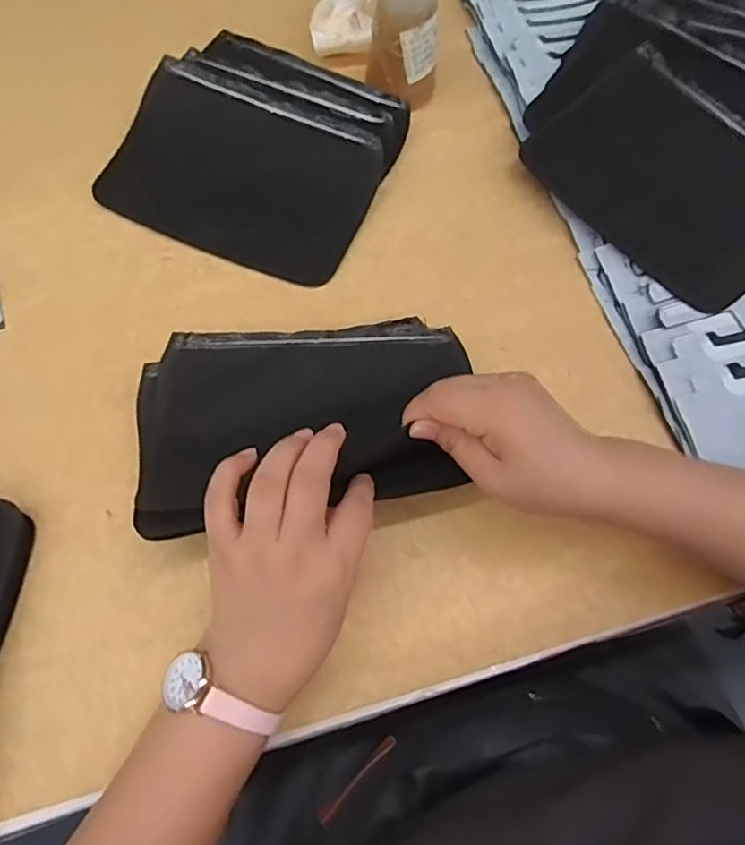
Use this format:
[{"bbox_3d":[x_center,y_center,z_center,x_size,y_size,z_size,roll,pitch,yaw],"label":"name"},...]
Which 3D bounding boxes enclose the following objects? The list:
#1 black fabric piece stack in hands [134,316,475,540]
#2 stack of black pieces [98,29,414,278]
[{"bbox_3d":[-0.043,-0.009,0.394,0.227,0.032,0.142,-7,67,-6],"label":"black fabric piece stack in hands"},{"bbox_3d":[-0.096,-0.251,0.521,0.220,0.041,0.223,23,68,7],"label":"stack of black pieces"}]

